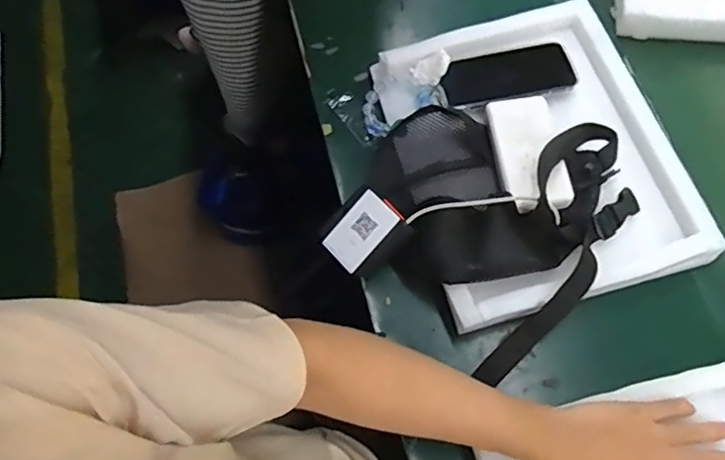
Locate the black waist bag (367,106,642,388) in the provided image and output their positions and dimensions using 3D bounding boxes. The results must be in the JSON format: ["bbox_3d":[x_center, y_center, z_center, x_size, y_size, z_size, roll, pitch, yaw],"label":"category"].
[{"bbox_3d":[0.147,-0.032,0.612,0.255,0.073,0.269,-35,69,-12],"label":"black waist bag"}]

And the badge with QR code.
[{"bbox_3d":[-0.002,0.001,0.607,0.079,0.004,0.050,-46,72,6],"label":"badge with QR code"}]

